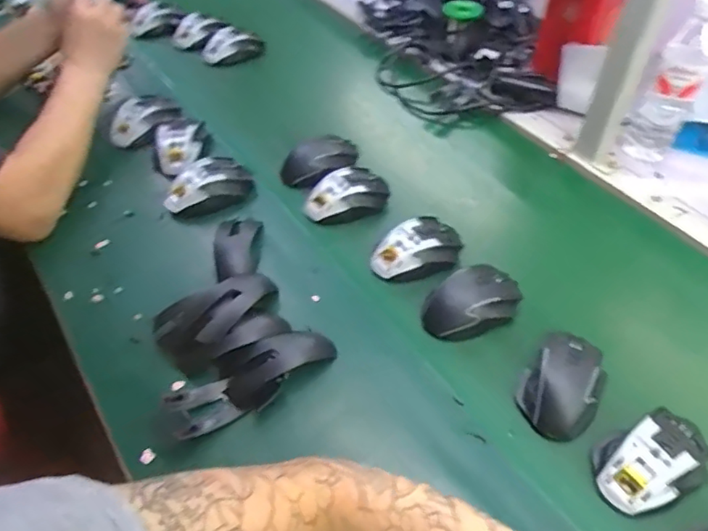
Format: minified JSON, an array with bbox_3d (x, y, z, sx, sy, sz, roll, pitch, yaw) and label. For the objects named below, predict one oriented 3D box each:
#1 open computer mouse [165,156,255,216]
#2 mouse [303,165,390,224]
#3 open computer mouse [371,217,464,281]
[{"bbox_3d":[-0.198,-0.109,0.769,0.118,0.037,0.072,-26,53,-22],"label":"open computer mouse"},{"bbox_3d":[-0.008,-0.090,0.779,0.121,0.055,0.077,-15,50,-13],"label":"mouse"},{"bbox_3d":[0.079,-0.020,0.702,0.113,0.045,0.070,-23,52,-20],"label":"open computer mouse"}]

